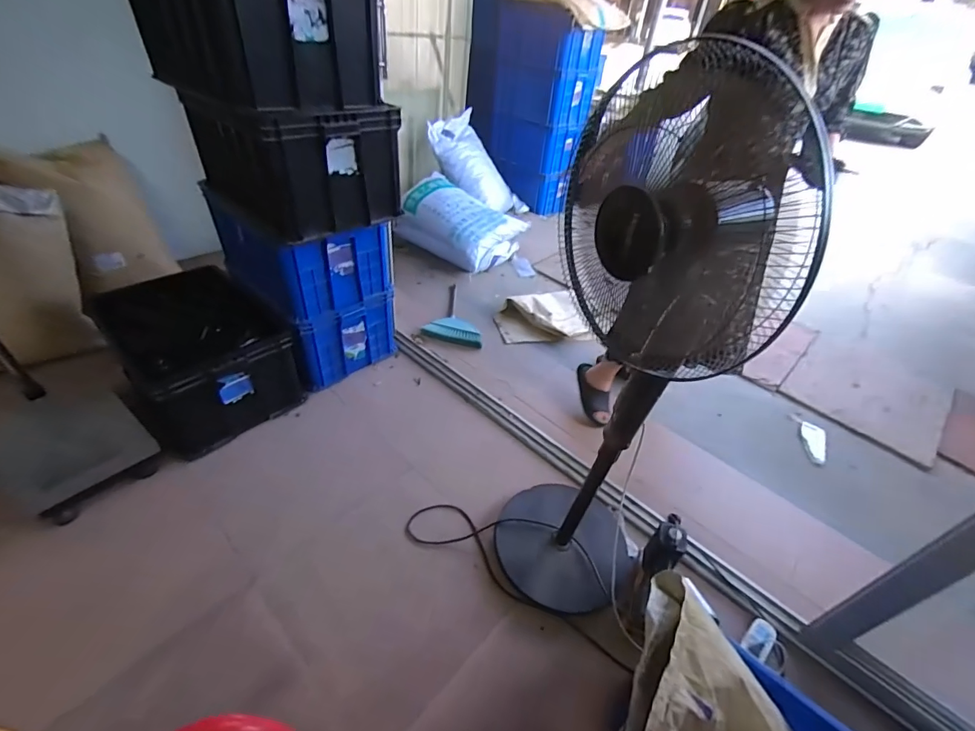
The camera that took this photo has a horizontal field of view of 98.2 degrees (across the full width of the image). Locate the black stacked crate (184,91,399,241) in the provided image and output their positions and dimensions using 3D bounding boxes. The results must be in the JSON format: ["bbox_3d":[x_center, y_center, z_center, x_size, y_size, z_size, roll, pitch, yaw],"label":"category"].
[{"bbox_3d":[-0.547,-0.605,1.224,0.405,0.294,0.438,-29,52,-36],"label":"black stacked crate"}]

